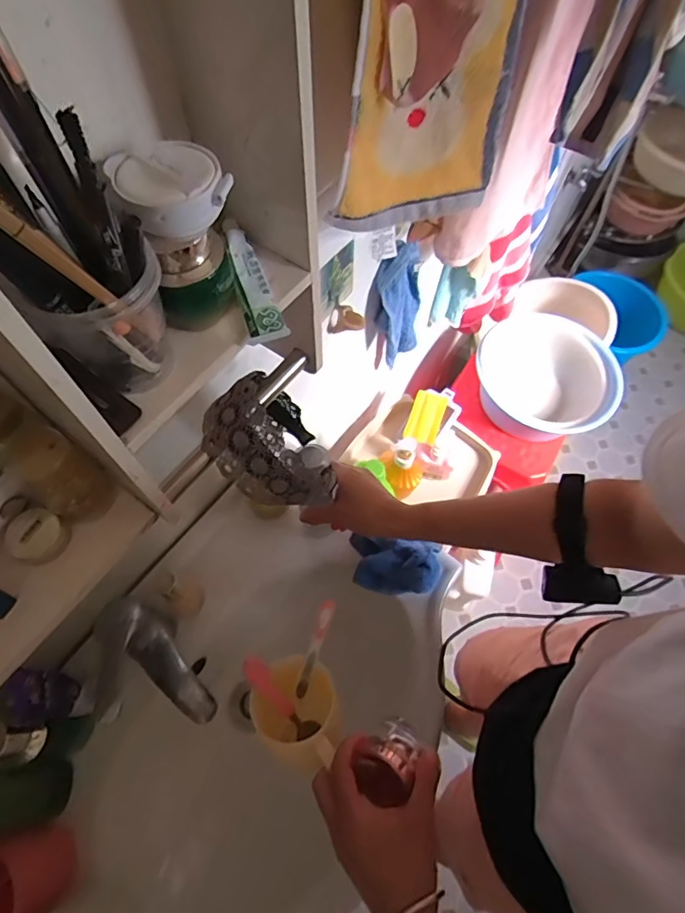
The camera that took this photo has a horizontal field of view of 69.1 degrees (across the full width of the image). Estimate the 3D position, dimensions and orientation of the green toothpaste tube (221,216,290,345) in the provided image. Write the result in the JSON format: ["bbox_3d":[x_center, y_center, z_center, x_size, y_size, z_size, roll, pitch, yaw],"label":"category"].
[{"bbox_3d":[-0.064,-0.126,0.348,0.024,0.014,0.109,-16,64,-9],"label":"green toothpaste tube"}]

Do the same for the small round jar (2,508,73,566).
[{"bbox_3d":[-0.236,0.061,0.385,0.038,0.020,0.038,0,63,-1],"label":"small round jar"}]

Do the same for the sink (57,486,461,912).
[{"bbox_3d":[-0.090,0.331,0.612,0.380,0.151,0.549,19,64,9],"label":"sink"}]

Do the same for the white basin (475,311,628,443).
[{"bbox_3d":[0.455,-0.165,1.114,0.270,0.117,0.280,0,63,-1],"label":"white basin"}]

